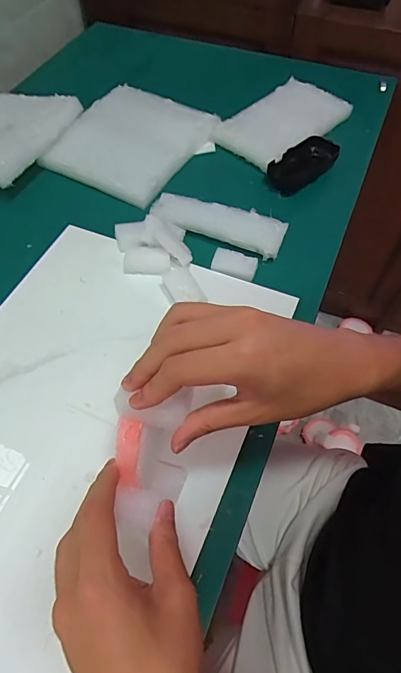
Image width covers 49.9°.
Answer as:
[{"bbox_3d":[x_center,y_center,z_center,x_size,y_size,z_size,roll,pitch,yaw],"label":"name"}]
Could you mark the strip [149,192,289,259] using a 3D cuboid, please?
[{"bbox_3d":[0.019,-0.143,0.529,0.168,0.015,0.045,20,60,12],"label":"strip"}]

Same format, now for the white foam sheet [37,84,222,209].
[{"bbox_3d":[-0.099,-0.293,0.627,0.186,0.021,0.215,21,61,14],"label":"white foam sheet"}]

